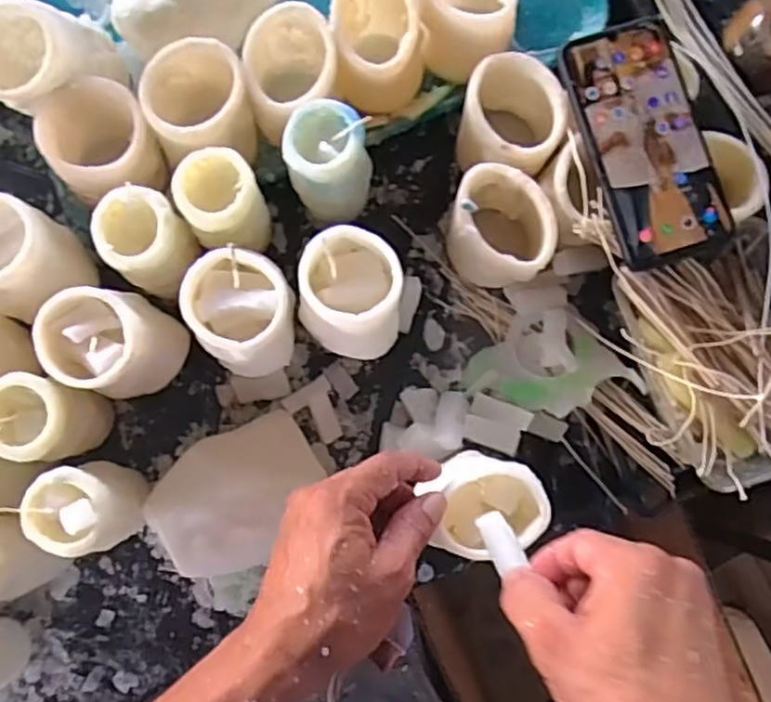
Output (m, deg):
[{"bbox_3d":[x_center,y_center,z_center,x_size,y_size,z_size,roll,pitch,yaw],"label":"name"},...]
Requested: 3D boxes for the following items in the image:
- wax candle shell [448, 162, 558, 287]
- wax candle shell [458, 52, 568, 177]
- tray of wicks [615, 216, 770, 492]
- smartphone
[{"bbox_3d":[0.078,-0.084,0.493,0.074,0.078,0.067,26,85,0],"label":"wax candle shell"},{"bbox_3d":[0.087,-0.160,0.494,0.069,0.071,0.074,16,85,-1],"label":"wax candle shell"},{"bbox_3d":[0.237,0.005,0.467,0.123,0.037,0.160,-17,86,-4],"label":"tray of wicks"},{"bbox_3d":[0.170,-0.136,0.448,0.072,0.007,0.156,-17,86,-4],"label":"smartphone"}]

